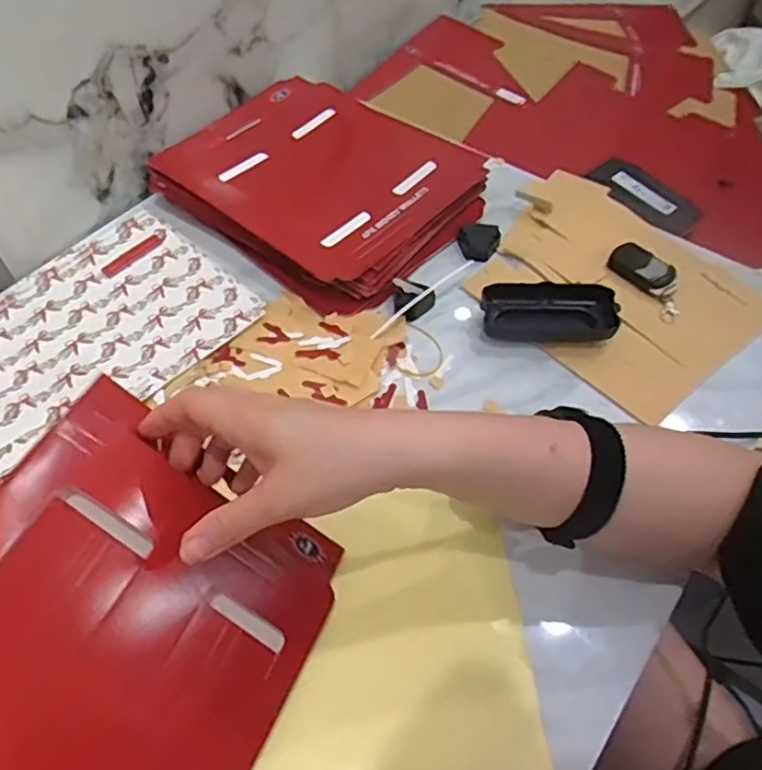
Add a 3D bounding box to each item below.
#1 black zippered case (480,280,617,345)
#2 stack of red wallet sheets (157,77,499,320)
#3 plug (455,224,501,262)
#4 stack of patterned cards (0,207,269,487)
[{"bbox_3d":[0.143,-0.064,0.565,0.109,0.034,0.048,6,54,3],"label":"black zippered case"},{"bbox_3d":[-0.057,-0.203,0.648,0.271,0.038,0.229,34,60,21],"label":"stack of red wallet sheets"},{"bbox_3d":[0.091,-0.139,0.626,0.039,0.020,0.036,18,55,11],"label":"plug"},{"bbox_3d":[-0.272,-0.030,0.545,0.186,0.014,0.306,38,62,24],"label":"stack of patterned cards"}]

